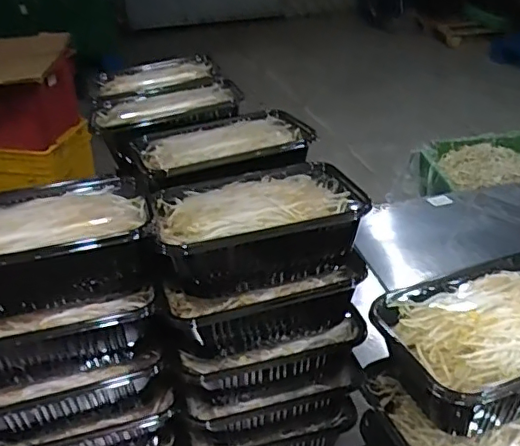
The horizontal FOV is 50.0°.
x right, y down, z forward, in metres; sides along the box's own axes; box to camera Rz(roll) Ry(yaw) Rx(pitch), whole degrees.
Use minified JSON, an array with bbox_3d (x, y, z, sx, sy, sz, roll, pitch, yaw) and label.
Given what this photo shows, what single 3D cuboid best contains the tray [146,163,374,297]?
[{"bbox_3d":[-0.002,0.001,0.491,0.173,0.057,0.124,-11,33,-13],"label":"tray"}]

